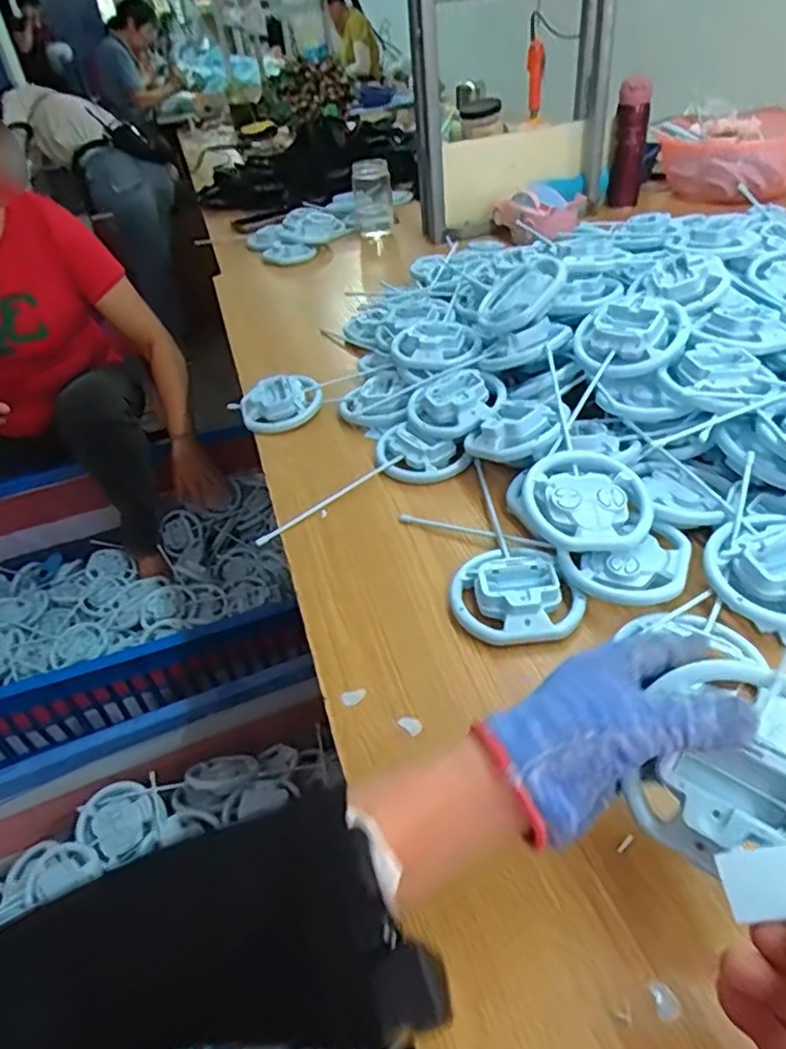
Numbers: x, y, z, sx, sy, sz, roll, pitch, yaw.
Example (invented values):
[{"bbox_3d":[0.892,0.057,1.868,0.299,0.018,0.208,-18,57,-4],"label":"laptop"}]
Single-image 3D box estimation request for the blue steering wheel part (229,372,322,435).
[{"bbox_3d":[-0.141,-0.149,0.769,0.109,0.037,0.084,-16,42,-10],"label":"blue steering wheel part"}]

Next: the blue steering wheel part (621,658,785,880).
[{"bbox_3d":[0.167,0.115,0.301,0.091,0.020,0.096,-12,61,22],"label":"blue steering wheel part"}]

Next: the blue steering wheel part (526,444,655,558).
[{"bbox_3d":[0.163,-0.022,0.534,0.098,0.036,0.100,-4,41,3],"label":"blue steering wheel part"}]

